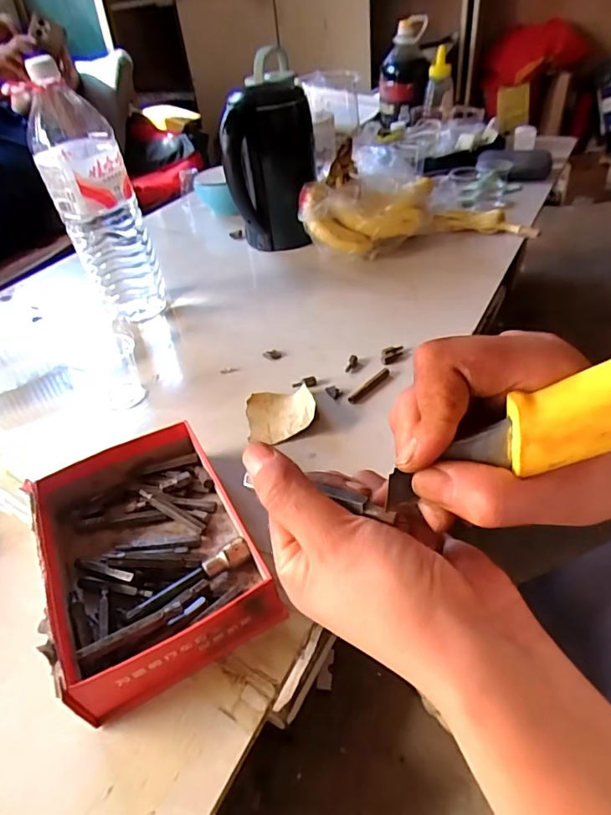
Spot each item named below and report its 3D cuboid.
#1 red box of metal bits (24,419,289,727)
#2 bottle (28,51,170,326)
[{"bbox_3d":[-0.132,0.111,0.410,0.147,0.053,0.211,-23,44,-18],"label":"red box of metal bits"},{"bbox_3d":[-0.284,-0.272,0.684,0.100,0.306,0.108,-16,42,-10],"label":"bottle"}]

